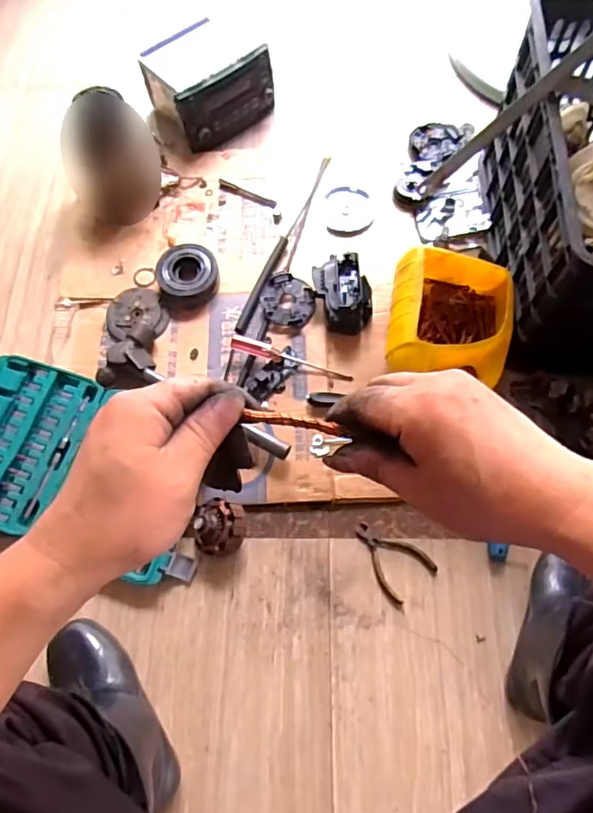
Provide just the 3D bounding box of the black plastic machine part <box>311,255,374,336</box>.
[{"bbox_3d":[0.078,-0.184,0.877,0.084,0.069,0.124,-13,68,-3],"label":"black plastic machine part"}]

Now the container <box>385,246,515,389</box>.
[{"bbox_3d":[0.234,-0.124,0.817,0.183,0.114,0.210,4,68,3],"label":"container"}]

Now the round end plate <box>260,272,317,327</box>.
[{"bbox_3d":[-0.016,-0.176,0.910,0.097,0.018,0.084,41,75,16],"label":"round end plate"}]

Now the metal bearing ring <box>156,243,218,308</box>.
[{"bbox_3d":[-0.191,-0.230,0.935,0.105,0.036,0.109,-17,66,-5],"label":"metal bearing ring"}]

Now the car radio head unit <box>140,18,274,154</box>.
[{"bbox_3d":[-0.173,-0.656,1.077,0.223,0.117,0.205,-32,71,-11],"label":"car radio head unit"}]

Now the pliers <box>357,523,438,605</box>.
[{"bbox_3d":[0.133,0.213,0.769,0.078,0.009,0.115,-40,70,-14],"label":"pliers"}]

